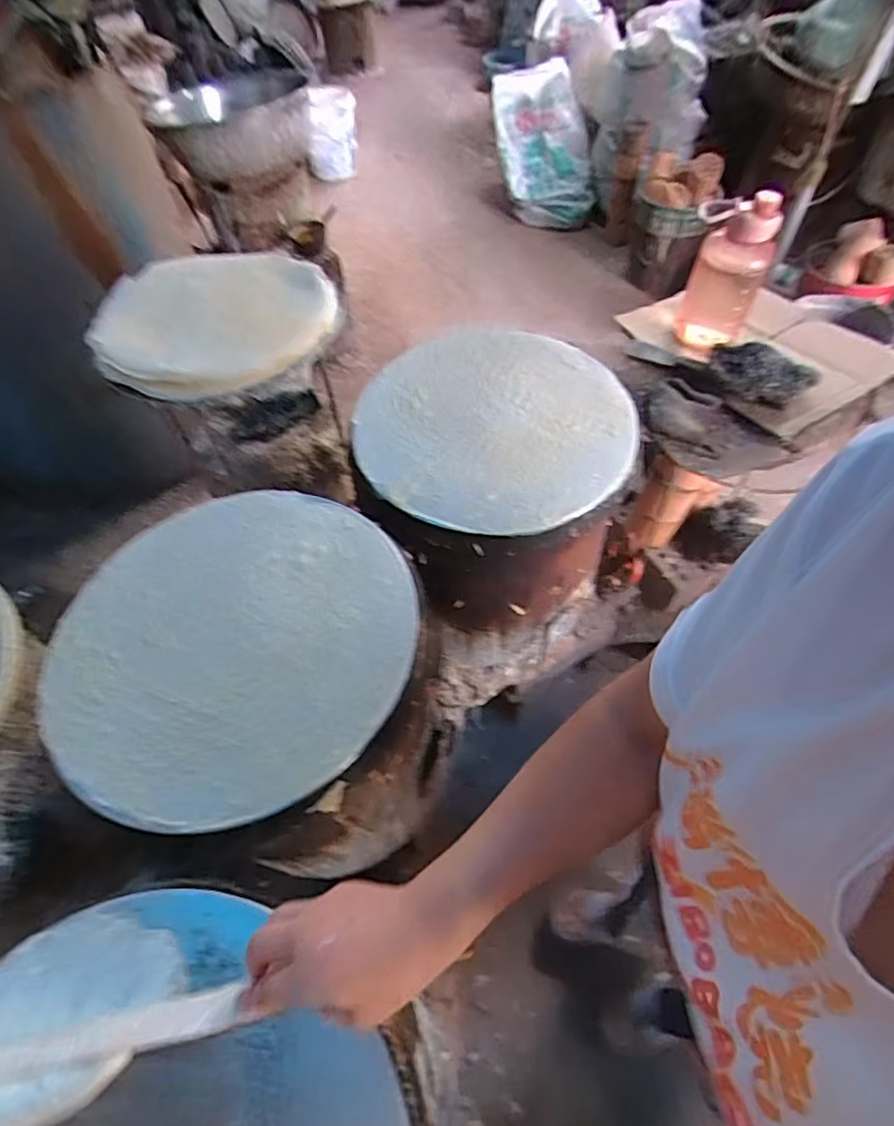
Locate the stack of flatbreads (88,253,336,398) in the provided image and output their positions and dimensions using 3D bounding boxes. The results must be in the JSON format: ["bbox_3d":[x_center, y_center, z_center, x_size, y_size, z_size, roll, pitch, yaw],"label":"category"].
[{"bbox_3d":[-0.376,-0.391,0.944,0.388,0.043,0.371,26,60,21],"label":"stack of flatbreads"}]

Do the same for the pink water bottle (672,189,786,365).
[{"bbox_3d":[0.450,-0.462,0.951,0.109,0.235,0.098,18,57,16],"label":"pink water bottle"}]

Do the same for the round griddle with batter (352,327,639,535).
[{"bbox_3d":[0.060,-0.194,0.793,0.353,0.030,0.362,-2,54,3],"label":"round griddle with batter"}]

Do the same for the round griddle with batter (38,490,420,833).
[{"bbox_3d":[-0.219,0.072,0.604,0.362,0.030,0.361,-2,54,3],"label":"round griddle with batter"}]

